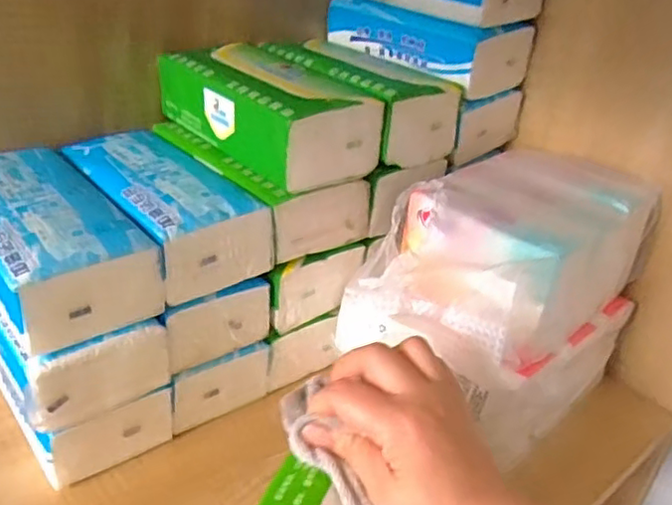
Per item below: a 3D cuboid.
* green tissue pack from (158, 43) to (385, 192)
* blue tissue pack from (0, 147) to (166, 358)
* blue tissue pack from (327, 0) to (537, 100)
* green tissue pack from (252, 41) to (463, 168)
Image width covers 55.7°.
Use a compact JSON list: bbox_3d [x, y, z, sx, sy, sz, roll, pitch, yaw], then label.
[{"bbox_3d":[-0.054,-0.112,0.494,0.088,0.059,0.165,-19,38,-39],"label":"green tissue pack"},{"bbox_3d":[-0.196,-0.010,0.412,0.090,0.058,0.166,-19,38,-40],"label":"blue tissue pack"},{"bbox_3d":[0.081,-0.197,0.586,0.084,0.051,0.173,-20,39,-41],"label":"blue tissue pack"},{"bbox_3d":[0.012,-0.131,0.540,0.164,0.060,0.100,29,35,34],"label":"green tissue pack"}]

